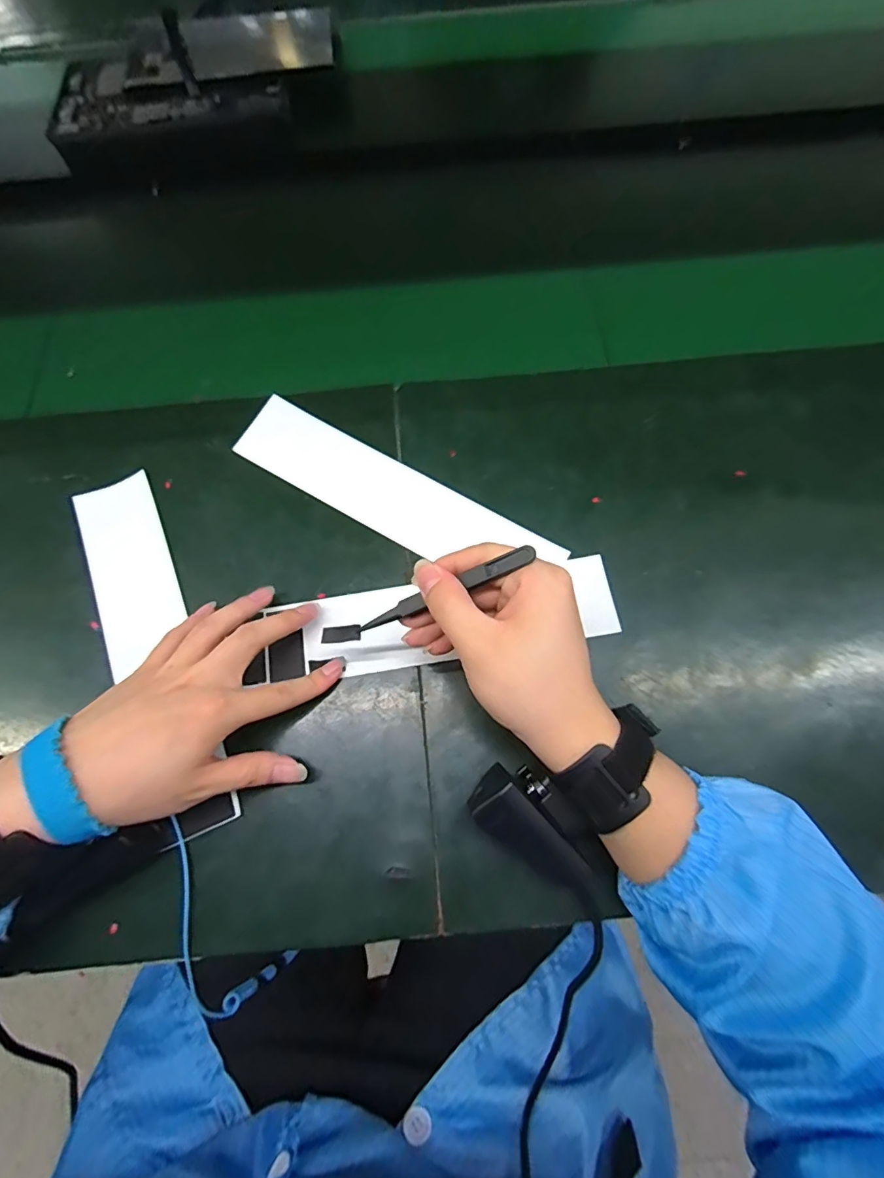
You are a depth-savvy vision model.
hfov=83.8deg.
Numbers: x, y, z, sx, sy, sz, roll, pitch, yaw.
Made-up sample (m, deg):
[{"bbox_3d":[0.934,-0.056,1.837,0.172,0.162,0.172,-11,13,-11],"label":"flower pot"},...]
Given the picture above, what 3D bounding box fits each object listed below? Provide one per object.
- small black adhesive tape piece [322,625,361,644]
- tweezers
[{"bbox_3d":[-0.060,0.027,0.294,0.023,0.004,0.010,-8,67,7],"label":"small black adhesive tape piece"},{"bbox_3d":[-0.001,0.002,0.273,0.113,0.010,0.007,-26,66,21],"label":"tweezers"}]

